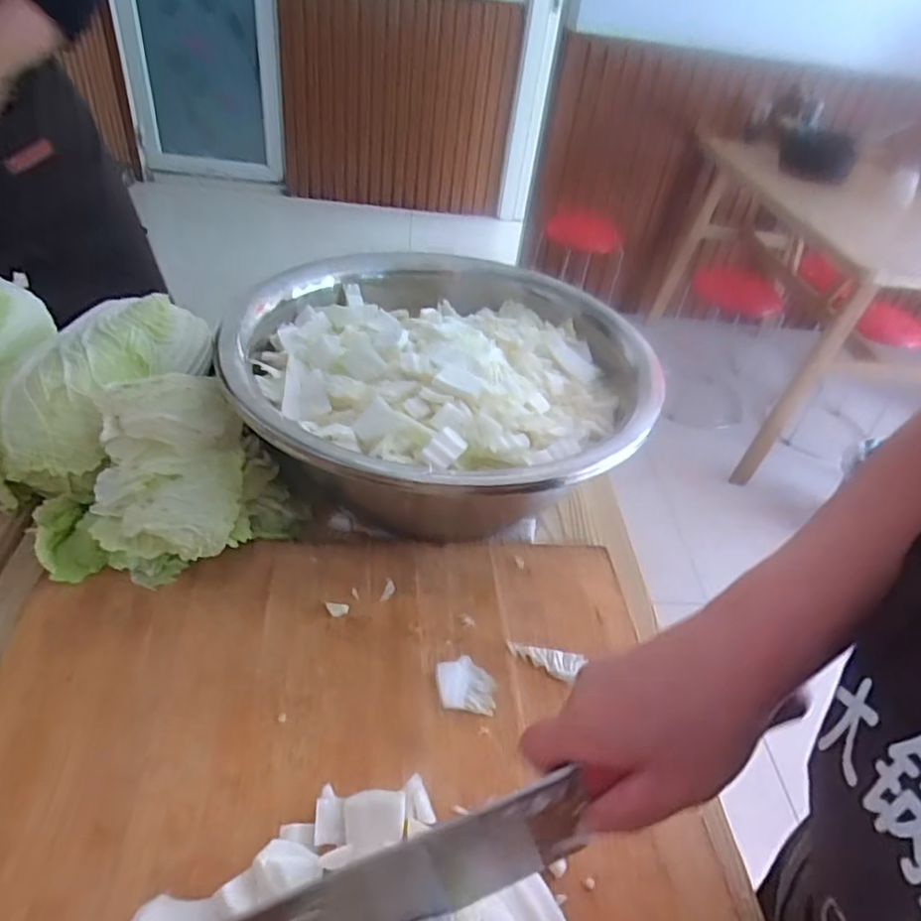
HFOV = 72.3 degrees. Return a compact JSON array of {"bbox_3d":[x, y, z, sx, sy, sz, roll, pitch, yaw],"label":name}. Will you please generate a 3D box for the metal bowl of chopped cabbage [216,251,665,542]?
[{"bbox_3d":[-0.028,-0.064,0.668,0.399,0.160,0.416,5,39,-4],"label":"metal bowl of chopped cabbage"}]

